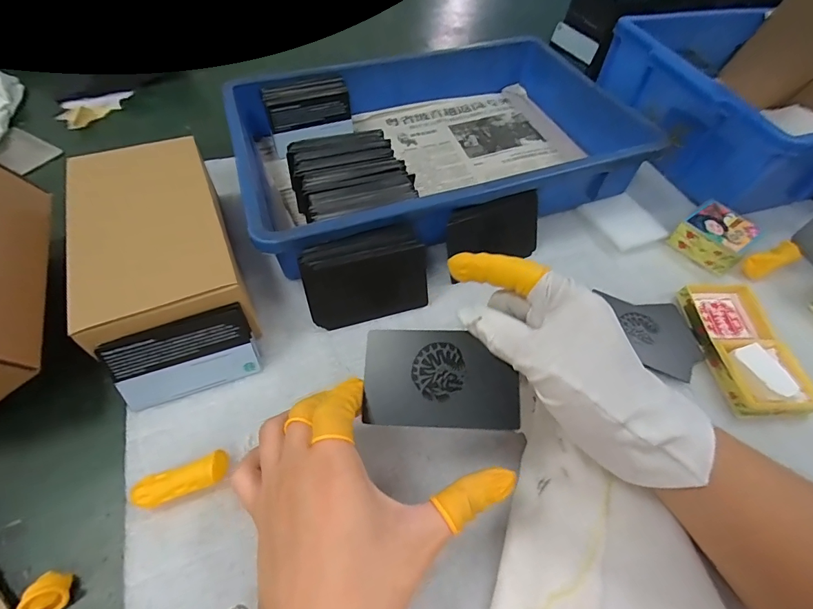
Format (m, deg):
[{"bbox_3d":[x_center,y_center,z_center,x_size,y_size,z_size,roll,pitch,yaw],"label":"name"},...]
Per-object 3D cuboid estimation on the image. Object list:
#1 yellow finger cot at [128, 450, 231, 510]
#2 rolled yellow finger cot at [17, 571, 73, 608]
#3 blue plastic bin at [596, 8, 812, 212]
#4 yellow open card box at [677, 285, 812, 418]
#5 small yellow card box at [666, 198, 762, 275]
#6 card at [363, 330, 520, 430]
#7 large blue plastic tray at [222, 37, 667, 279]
[{"bbox_3d":[-0.132,0.104,0.245,0.051,0.021,0.018,-16,56,-14],"label":"yellow finger cot"},{"bbox_3d":[-0.187,0.151,0.216,0.017,0.011,0.020,0,54,-3],"label":"rolled yellow finger cot"},{"bbox_3d":[0.436,-0.228,0.472,0.389,0.101,0.237,-13,56,-12],"label":"blue plastic bin"},{"bbox_3d":[0.260,0.028,0.322,0.057,0.021,0.113,-2,54,-5],"label":"yellow open card box"},{"bbox_3d":[0.288,-0.065,0.386,0.054,0.028,0.056,-29,61,-22],"label":"small yellow card box"},{"bbox_3d":[0.018,0.041,0.232,0.084,0.004,0.053,-1,71,9],"label":"card"},{"bbox_3d":[0.023,-0.166,0.420,0.363,0.065,0.254,-15,56,-13],"label":"large blue plastic tray"}]

